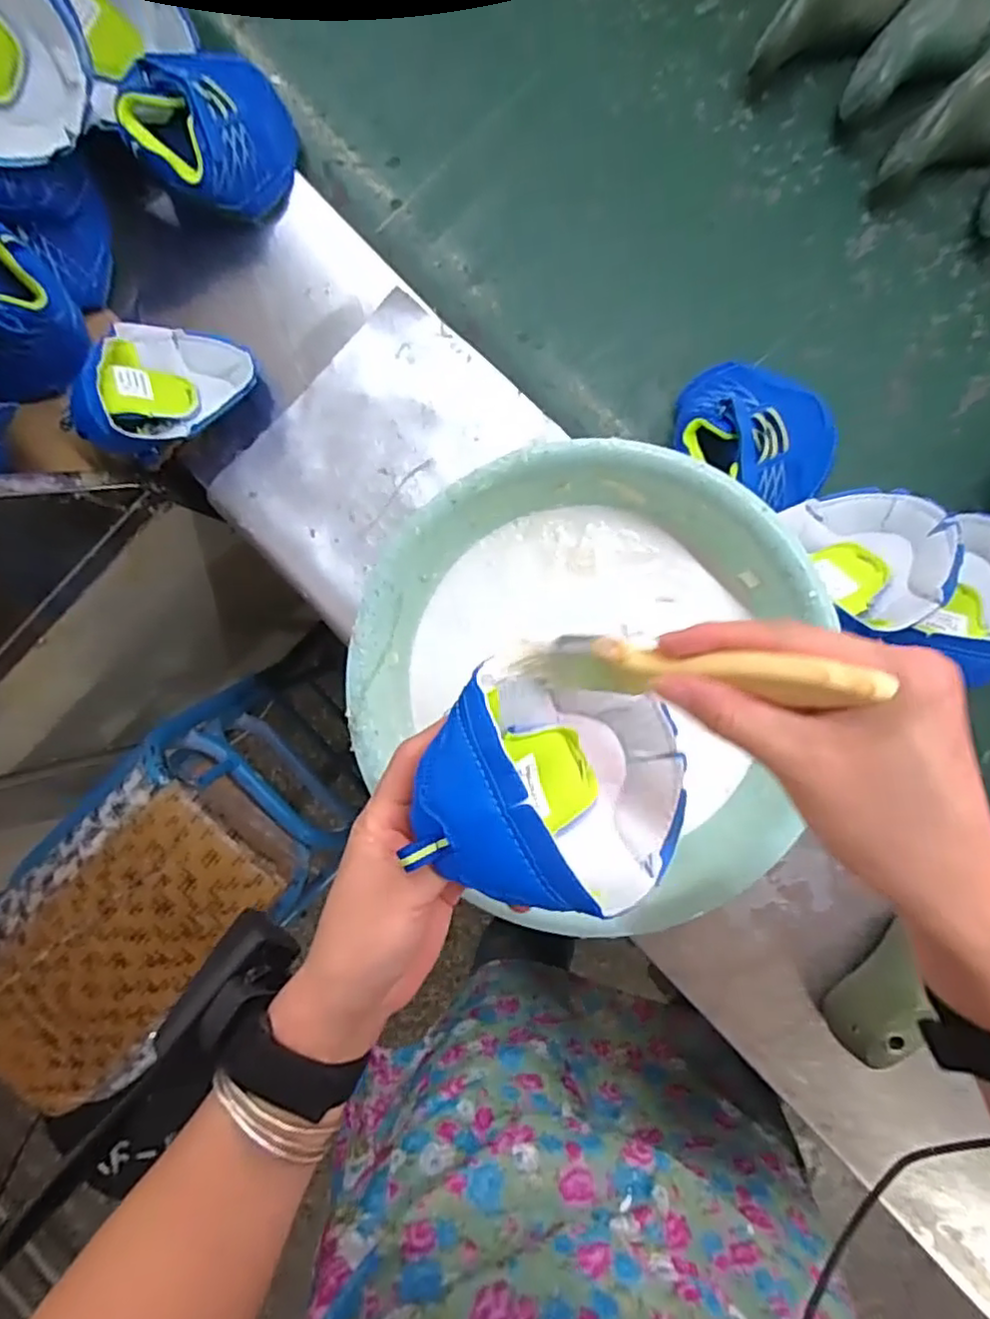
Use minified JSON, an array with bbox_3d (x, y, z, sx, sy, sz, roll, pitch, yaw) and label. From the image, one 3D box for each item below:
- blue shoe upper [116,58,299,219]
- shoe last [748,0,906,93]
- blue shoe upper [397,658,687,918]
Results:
[{"bbox_3d":[-0.222,-0.423,0.522,0.125,0.084,0.122,-36,88,1],"label":"blue shoe upper"},{"bbox_3d":[0.264,-0.509,0.506,0.143,0.052,0.059,-36,88,1],"label":"shoe last"},{"bbox_3d":[0.036,0.057,0.319,0.129,0.105,0.095,18,95,3],"label":"blue shoe upper"}]

